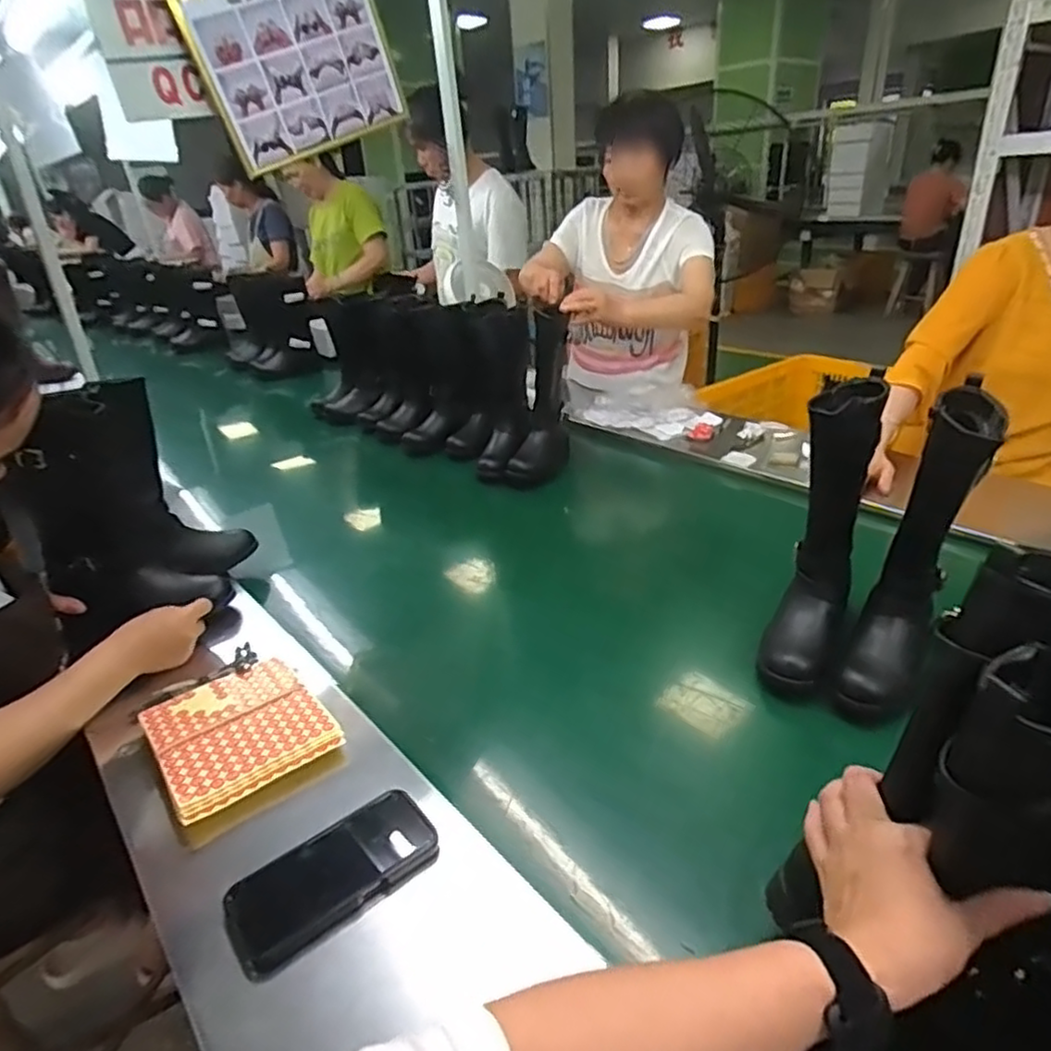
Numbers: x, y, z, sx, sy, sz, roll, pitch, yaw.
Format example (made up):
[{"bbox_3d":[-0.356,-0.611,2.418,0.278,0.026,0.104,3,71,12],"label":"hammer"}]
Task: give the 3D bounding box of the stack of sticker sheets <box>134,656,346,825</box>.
[{"bbox_3d":[-0.306,0.215,0.713,0.158,0.022,0.177,-25,33,-32],"label":"stack of sticker sheets"}]

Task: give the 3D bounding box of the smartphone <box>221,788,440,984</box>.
[{"bbox_3d":[-0.161,0.297,0.571,0.175,0.023,0.080,-24,33,-31],"label":"smartphone"}]

